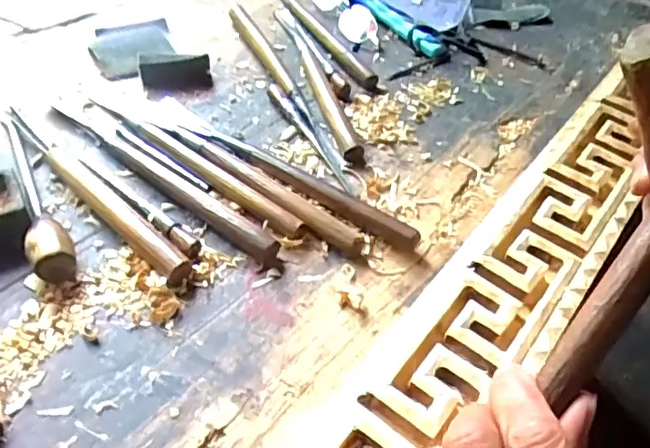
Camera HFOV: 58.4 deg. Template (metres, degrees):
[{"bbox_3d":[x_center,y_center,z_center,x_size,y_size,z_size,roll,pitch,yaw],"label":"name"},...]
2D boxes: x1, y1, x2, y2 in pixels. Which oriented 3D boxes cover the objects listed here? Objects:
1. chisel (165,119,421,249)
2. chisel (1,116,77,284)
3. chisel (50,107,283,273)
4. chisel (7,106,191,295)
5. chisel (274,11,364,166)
[{"bbox_3d":[-0.029,-0.038,0.449,0.225,0.018,0.019,28,51,19],"label":"chisel"},{"bbox_3d":[-0.217,-0.026,0.419,0.026,0.025,0.178,-23,54,-24],"label":"chisel"},{"bbox_3d":[-0.126,-0.038,0.443,0.243,0.017,0.020,33,53,22],"label":"chisel"},{"bbox_3d":[-0.171,-0.027,0.428,0.220,0.016,0.026,37,54,25],"label":"chisel"},{"bbox_3d":[-0.010,-0.144,0.547,0.015,0.014,0.251,-9,49,-14],"label":"chisel"}]

